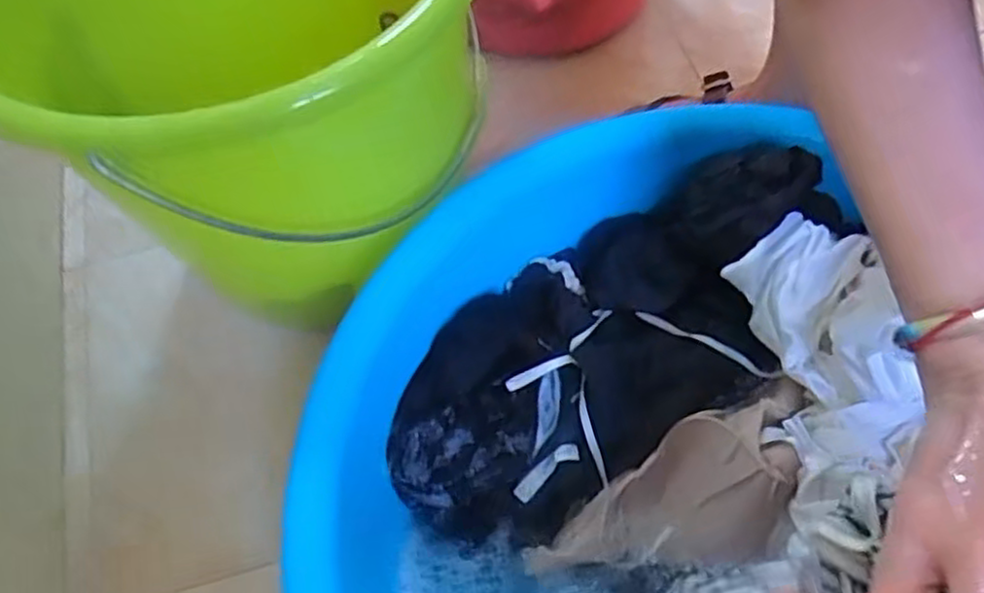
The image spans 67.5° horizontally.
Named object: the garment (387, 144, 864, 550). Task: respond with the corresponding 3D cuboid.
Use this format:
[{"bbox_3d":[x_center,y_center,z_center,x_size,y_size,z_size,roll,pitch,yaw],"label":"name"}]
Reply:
[{"bbox_3d":[0.071,0.027,0.468,0.313,0.068,0.149,-41,67,1],"label":"garment"}]

